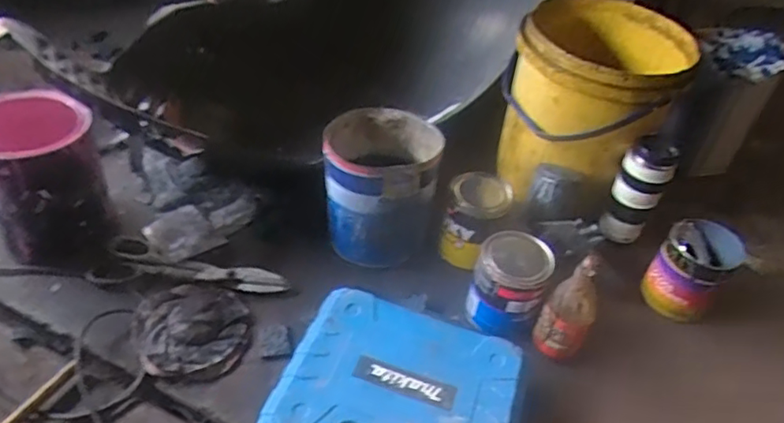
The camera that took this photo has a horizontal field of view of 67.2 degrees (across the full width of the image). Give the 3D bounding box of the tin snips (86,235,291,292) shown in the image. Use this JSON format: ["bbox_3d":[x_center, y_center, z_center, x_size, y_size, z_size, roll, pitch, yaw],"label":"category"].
[{"bbox_3d":[-0.292,0.081,0.875,0.279,0.013,0.088,5,45,-2],"label":"tin snips"}]

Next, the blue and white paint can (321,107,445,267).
[{"bbox_3d":[-0.020,-0.037,0.922,0.168,0.182,0.155,8,45,2],"label":"blue and white paint can"}]

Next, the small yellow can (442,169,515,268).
[{"bbox_3d":[0.132,0.013,0.945,0.096,0.124,0.098,17,46,11],"label":"small yellow can"}]

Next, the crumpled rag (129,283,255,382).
[{"bbox_3d":[-0.272,0.157,0.810,0.146,0.022,0.149,-6,46,-13],"label":"crumpled rag"}]

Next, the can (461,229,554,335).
[{"bbox_3d":[0.168,0.103,0.857,0.098,0.125,0.104,3,45,-3],"label":"can"}]

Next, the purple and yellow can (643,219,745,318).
[{"bbox_3d":[0.452,0.083,0.894,0.097,0.136,0.104,5,43,-4],"label":"purple and yellow can"}]

